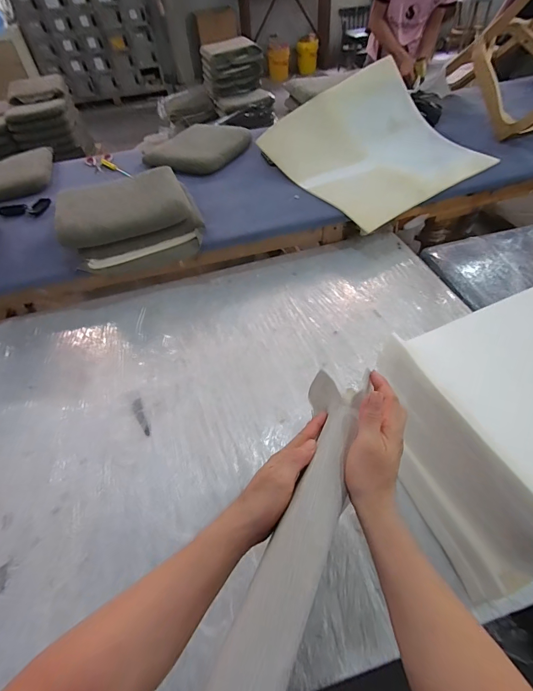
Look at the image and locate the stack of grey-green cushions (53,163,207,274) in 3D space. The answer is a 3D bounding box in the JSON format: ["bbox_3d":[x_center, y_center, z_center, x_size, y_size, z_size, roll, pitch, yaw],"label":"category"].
[{"bbox_3d":[-0.504,-0.462,1.331,0.463,0.214,0.367,-21,51,-13],"label":"stack of grey-green cushions"}]

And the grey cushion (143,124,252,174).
[{"bbox_3d":[-0.323,-0.947,1.703,0.369,0.071,0.442,23,55,22],"label":"grey cushion"}]

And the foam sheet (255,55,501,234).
[{"bbox_3d":[0.418,-0.817,1.495,0.616,0.172,0.699,-33,73,-4],"label":"foam sheet"}]

